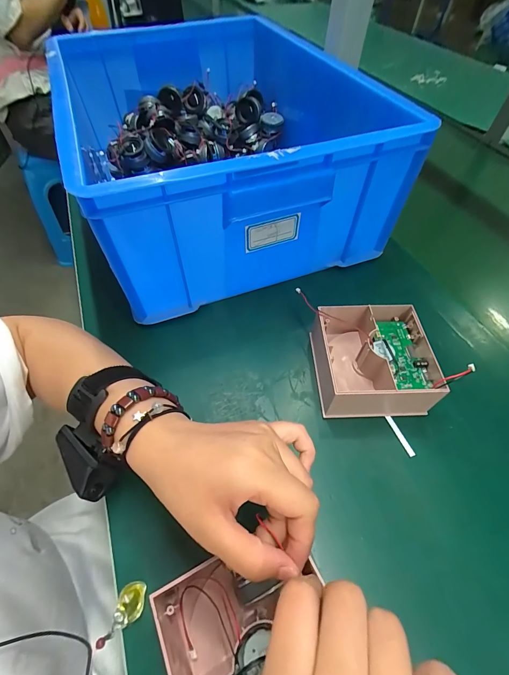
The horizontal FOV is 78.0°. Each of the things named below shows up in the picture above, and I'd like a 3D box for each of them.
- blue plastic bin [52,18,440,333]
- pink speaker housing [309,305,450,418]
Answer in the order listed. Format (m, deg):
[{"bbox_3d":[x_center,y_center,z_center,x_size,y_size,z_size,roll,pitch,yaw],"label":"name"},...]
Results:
[{"bbox_3d":[-0.078,-0.315,0.492,0.351,0.189,0.572,-17,57,-14],"label":"blue plastic bin"},{"bbox_3d":[0.117,0.022,0.319,0.108,0.056,0.107,0,54,-2],"label":"pink speaker housing"}]

